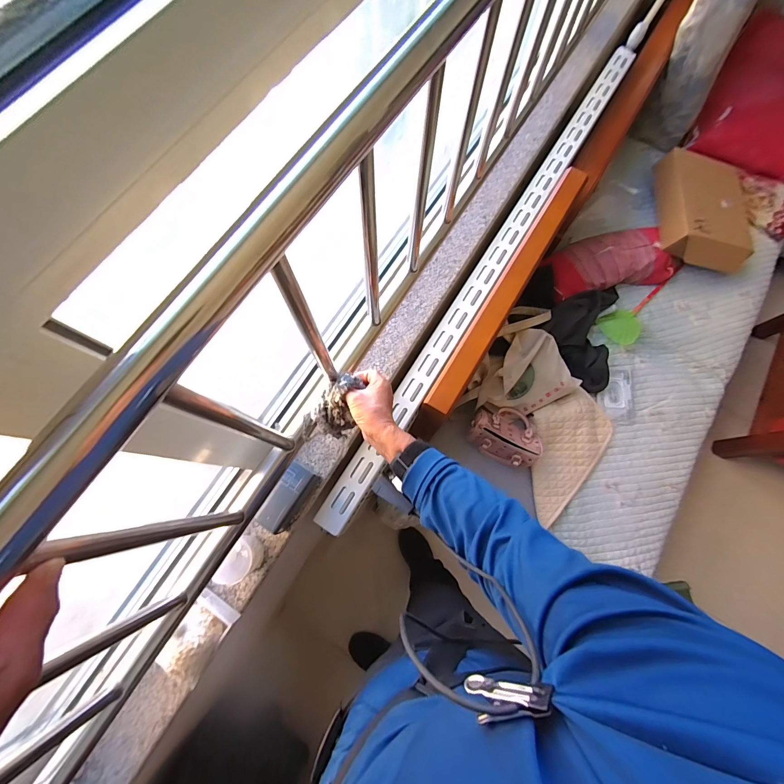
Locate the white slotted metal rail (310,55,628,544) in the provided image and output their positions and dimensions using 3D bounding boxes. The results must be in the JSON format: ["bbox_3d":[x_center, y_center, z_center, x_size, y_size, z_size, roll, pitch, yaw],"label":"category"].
[{"bbox_3d":[0.231,-0.284,0.852,0.079,0.038,1.372,31,77,8],"label":"white slotted metal rail"}]

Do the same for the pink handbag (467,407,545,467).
[{"bbox_3d":[0.326,0.112,0.975,0.198,0.102,0.158,25,76,6],"label":"pink handbag"}]

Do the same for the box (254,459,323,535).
[{"bbox_3d":[-0.192,0.196,0.645,0.055,0.062,0.125,31,77,8],"label":"box"}]

